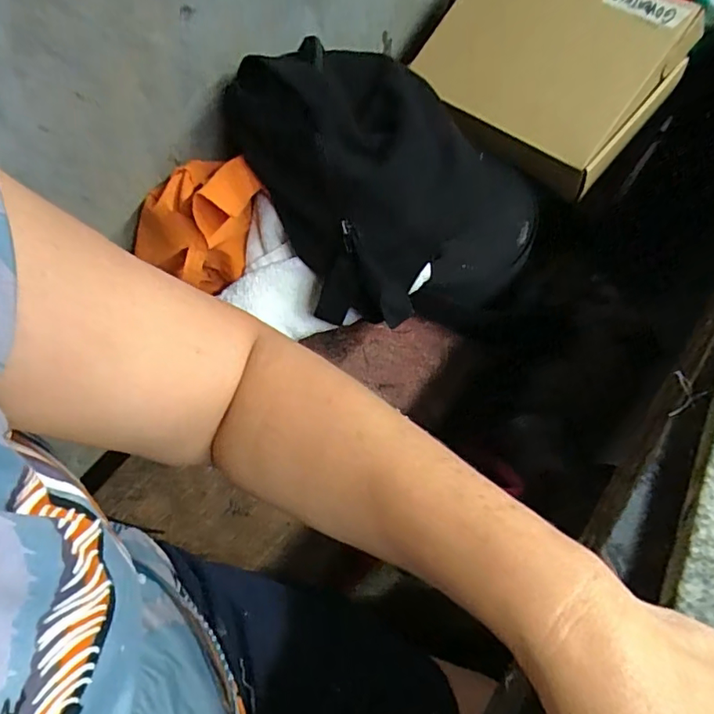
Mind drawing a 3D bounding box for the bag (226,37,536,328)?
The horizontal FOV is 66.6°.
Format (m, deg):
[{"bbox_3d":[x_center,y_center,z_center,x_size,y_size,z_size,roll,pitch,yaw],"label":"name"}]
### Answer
[{"bbox_3d":[0.037,-0.189,0.544,0.268,0.170,0.252,-22,62,-8],"label":"bag"}]

